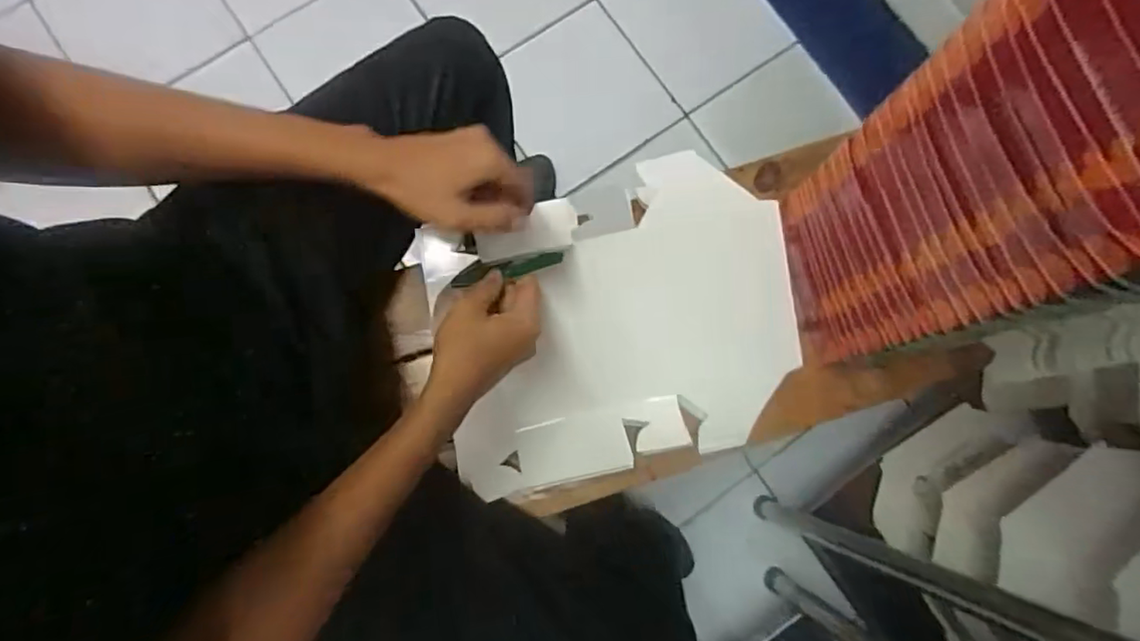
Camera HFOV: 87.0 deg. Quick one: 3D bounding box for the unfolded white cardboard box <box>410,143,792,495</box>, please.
[{"bbox_3d":[0.036,0.008,0.565,0.338,0.133,0.262,-12,80,-3],"label":"unfolded white cardboard box"}]

